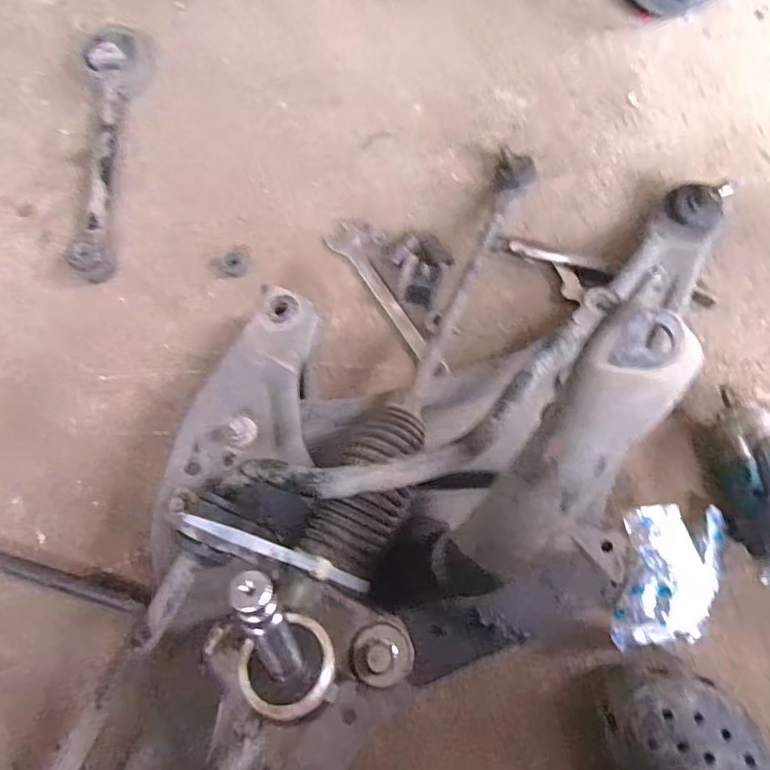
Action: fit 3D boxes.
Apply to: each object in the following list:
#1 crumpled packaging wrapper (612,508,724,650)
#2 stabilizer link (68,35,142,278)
[{"bbox_3d":[0.238,0.155,0.454,0.102,0.056,0.116,7,73,4],"label":"crumpled packaging wrapper"},{"bbox_3d":[-0.312,-0.262,0.619,0.065,0.040,0.319,-2,73,1],"label":"stabilizer link"}]

